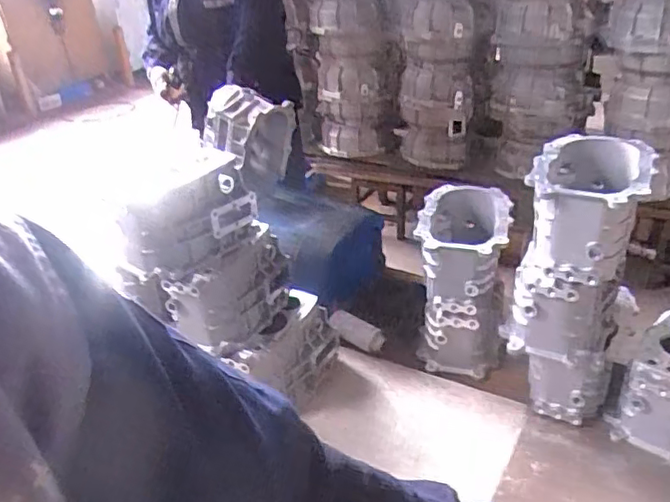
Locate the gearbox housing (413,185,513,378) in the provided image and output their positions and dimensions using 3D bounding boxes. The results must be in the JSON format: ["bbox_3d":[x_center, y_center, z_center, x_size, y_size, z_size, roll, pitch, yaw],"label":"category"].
[{"bbox_3d":[0.275,0.063,1.322,0.169,0.325,0.258,4,31,15],"label":"gearbox housing"}]

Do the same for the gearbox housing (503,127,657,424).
[{"bbox_3d":[0.435,0.069,1.106,0.181,0.487,0.236,16,35,31],"label":"gearbox housing"}]

